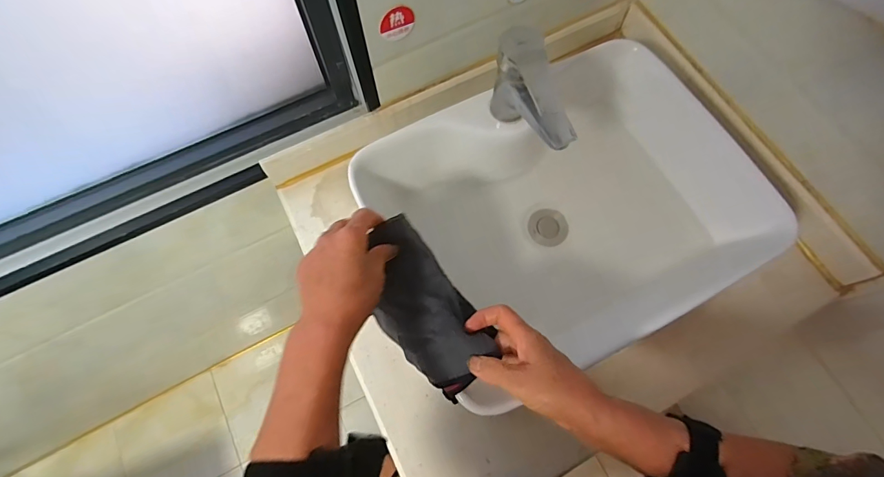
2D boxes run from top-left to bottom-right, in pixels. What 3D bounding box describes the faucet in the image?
[{"bbox_3d":[0.105,-0.158,0.499,0.045,0.122,0.125,-23,71,-8],"label":"faucet"}]

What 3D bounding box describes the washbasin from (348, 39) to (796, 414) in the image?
[{"bbox_3d":[0.155,-0.052,0.594,0.459,0.126,0.318,-24,71,-8],"label":"washbasin"}]

